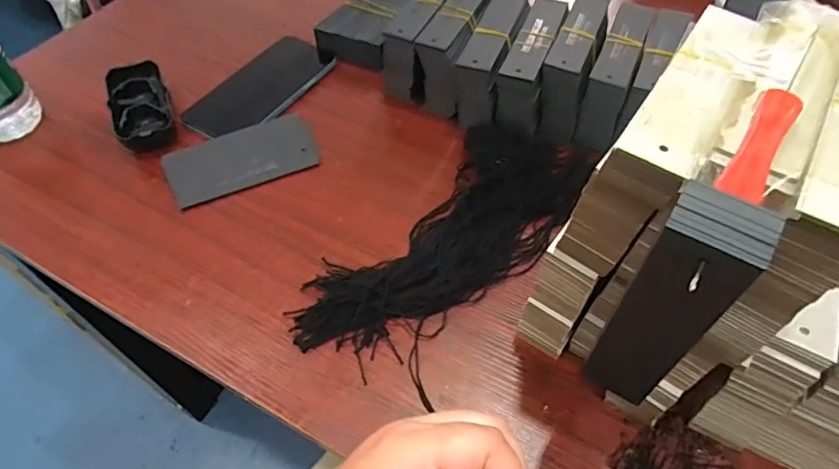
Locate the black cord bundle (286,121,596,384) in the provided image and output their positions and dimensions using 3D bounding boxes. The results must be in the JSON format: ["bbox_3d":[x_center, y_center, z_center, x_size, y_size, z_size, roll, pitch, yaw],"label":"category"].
[{"bbox_3d":[0.022,0.004,0.423,0.117,0.032,0.261,37,62,24],"label":"black cord bundle"}]

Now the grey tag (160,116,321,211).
[{"bbox_3d":[-0.160,-0.069,0.482,0.130,0.009,0.066,-25,68,-15],"label":"grey tag"}]

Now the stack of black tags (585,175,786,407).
[{"bbox_3d":[0.101,0.032,0.221,0.032,0.122,0.026,26,58,18],"label":"stack of black tags"}]

